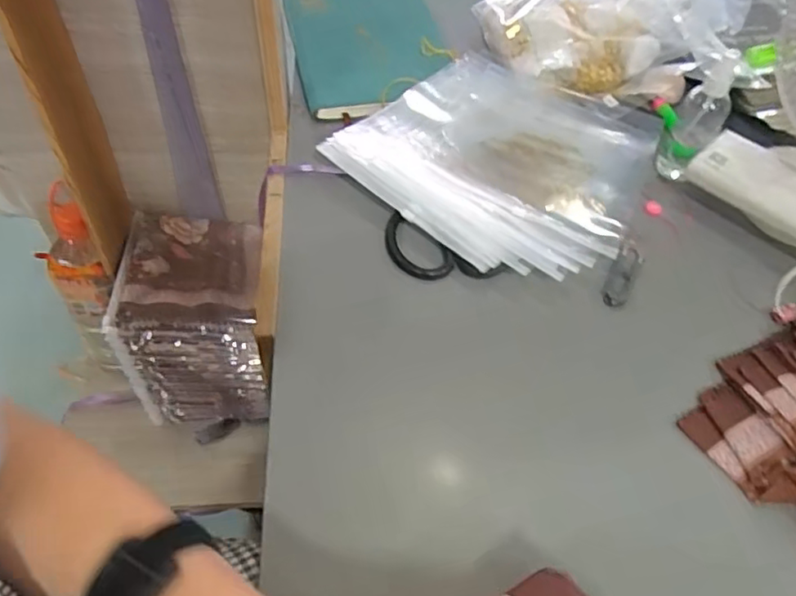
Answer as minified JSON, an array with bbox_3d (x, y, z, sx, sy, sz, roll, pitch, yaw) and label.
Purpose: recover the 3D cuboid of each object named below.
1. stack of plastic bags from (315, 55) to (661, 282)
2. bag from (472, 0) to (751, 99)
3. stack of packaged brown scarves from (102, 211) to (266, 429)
[{"bbox_3d":[0.106,-0.144,0.607,0.272,0.032,0.269,32,56,19],"label":"stack of plastic bags"},{"bbox_3d":[0.249,-0.336,0.705,0.279,0.128,0.203,-15,53,2],"label":"bag"},{"bbox_3d":[-0.267,0.030,0.844,0.176,0.226,0.197,-4,53,-5],"label":"stack of packaged brown scarves"}]

